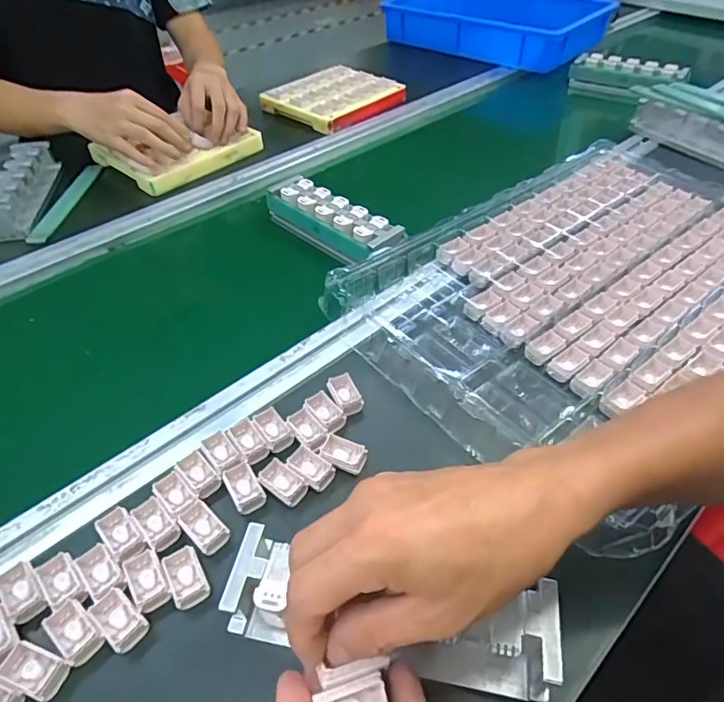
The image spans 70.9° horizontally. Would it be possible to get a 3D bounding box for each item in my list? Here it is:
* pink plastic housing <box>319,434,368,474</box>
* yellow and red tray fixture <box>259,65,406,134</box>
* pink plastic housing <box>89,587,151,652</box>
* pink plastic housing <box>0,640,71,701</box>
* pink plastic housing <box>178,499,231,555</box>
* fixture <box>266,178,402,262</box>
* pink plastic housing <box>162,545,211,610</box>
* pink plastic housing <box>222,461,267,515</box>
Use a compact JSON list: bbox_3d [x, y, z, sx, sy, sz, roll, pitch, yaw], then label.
[{"bbox_3d":[-0.015,0.079,0.399,0.035,0.010,0.024,16,51,14],"label":"pink plastic housing"},{"bbox_3d":[-0.050,-0.458,0.907,0.179,0.030,0.189,32,55,29],"label":"yellow and red tray fixture"},{"bbox_3d":[-0.152,0.168,0.318,0.036,0.008,0.022,33,57,26],"label":"pink plastic housing"},{"bbox_3d":[-0.194,0.188,0.300,0.036,0.009,0.021,18,51,15],"label":"pink plastic housing"},{"bbox_3d":[-0.113,0.124,0.361,0.037,0.009,0.022,34,57,26],"label":"pink plastic housing"},{"bbox_3d":[-0.039,-0.158,0.621,0.201,0.048,0.051,36,58,28],"label":"fixture"},{"bbox_3d":[-0.117,0.149,0.338,0.021,0.008,0.038,-25,53,-20],"label":"pink plastic housing"},{"bbox_3d":[-0.089,0.101,0.381,0.022,0.009,0.037,-27,54,-21],"label":"pink plastic housing"}]

